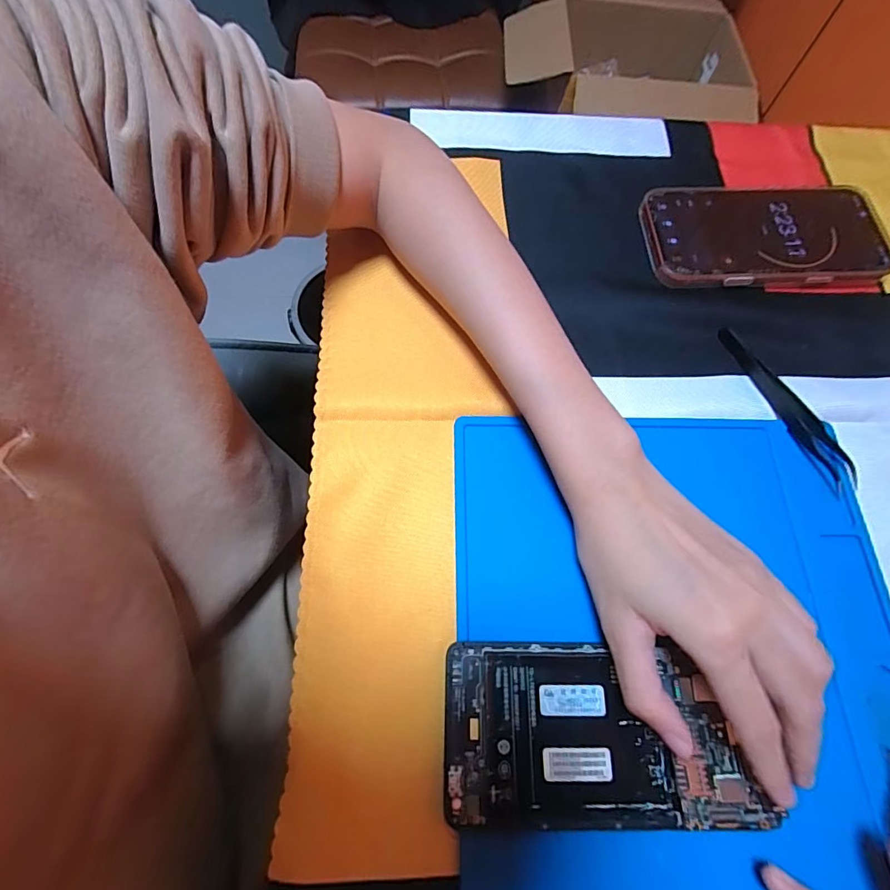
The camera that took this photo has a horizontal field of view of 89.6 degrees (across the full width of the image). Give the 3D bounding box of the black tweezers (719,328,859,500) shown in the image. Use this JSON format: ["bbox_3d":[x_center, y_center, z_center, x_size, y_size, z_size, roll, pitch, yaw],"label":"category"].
[{"bbox_3d":[0.208,-0.025,0.273,0.019,0.008,0.114,-23,72,-10],"label":"black tweezers"}]

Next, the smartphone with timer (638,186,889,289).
[{"bbox_3d":[0.223,-0.149,0.317,0.159,0.017,0.082,-2,69,-3],"label":"smartphone with timer"}]

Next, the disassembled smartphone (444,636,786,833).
[{"bbox_3d":[0.068,0.131,0.204,0.135,0.006,0.073,1,69,-2],"label":"disassembled smartphone"}]

